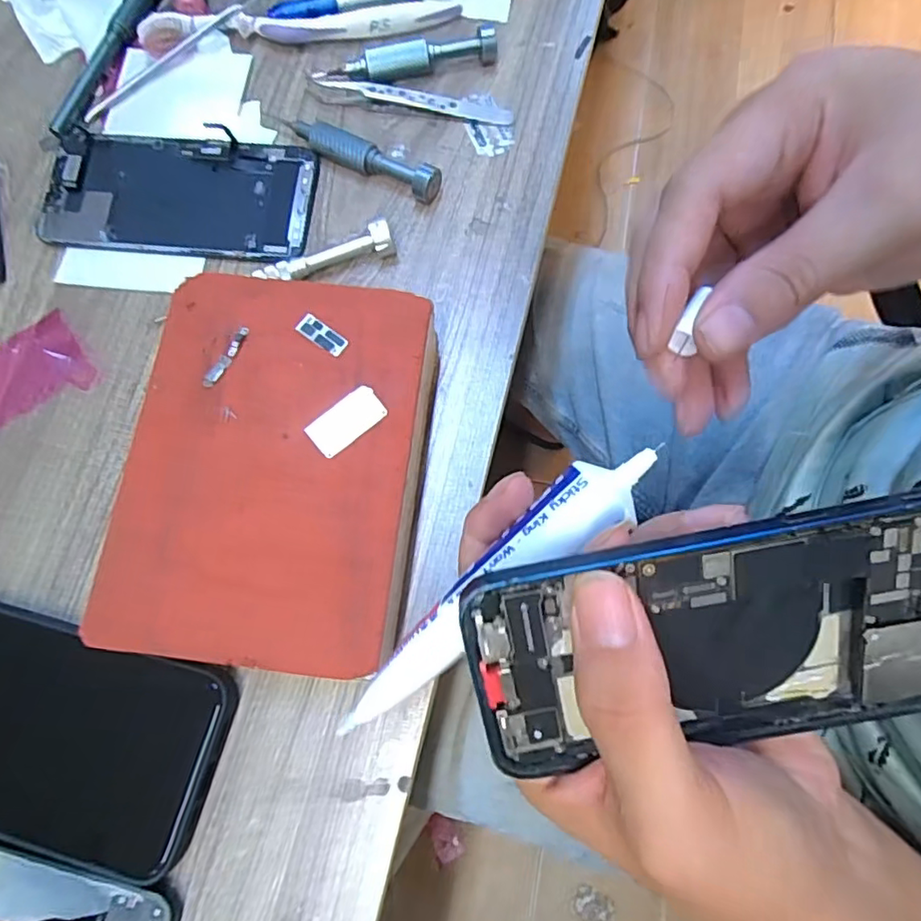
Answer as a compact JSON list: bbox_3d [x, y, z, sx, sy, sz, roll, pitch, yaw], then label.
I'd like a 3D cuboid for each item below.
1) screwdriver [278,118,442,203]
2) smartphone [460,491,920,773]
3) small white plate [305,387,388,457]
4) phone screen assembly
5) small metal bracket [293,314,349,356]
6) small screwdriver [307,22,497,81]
[{"bbox_3d":[-0.053,-0.161,0.312,0.091,0.016,0.014,26,77,7],"label":"screwdriver"},{"bbox_3d":[0.076,0.050,0.166,0.145,0.007,0.071,-12,114,3],"label":"smartphone"},{"bbox_3d":[-0.046,-0.016,0.239,0.031,0.004,0.016,-37,78,-9],"label":"small white plate"},{"bbox_3d":[-0.151,-0.143,0.313,0.143,0.006,0.070,2,75,1],"label":"phone screen assembly"},{"bbox_3d":[-0.059,-0.054,0.251,0.023,0.004,0.010,35,78,9],"label":"small metal bracket"},{"bbox_3d":[-0.030,-0.223,0.326,0.099,0.016,0.011,-11,75,-3],"label":"small screwdriver"}]

